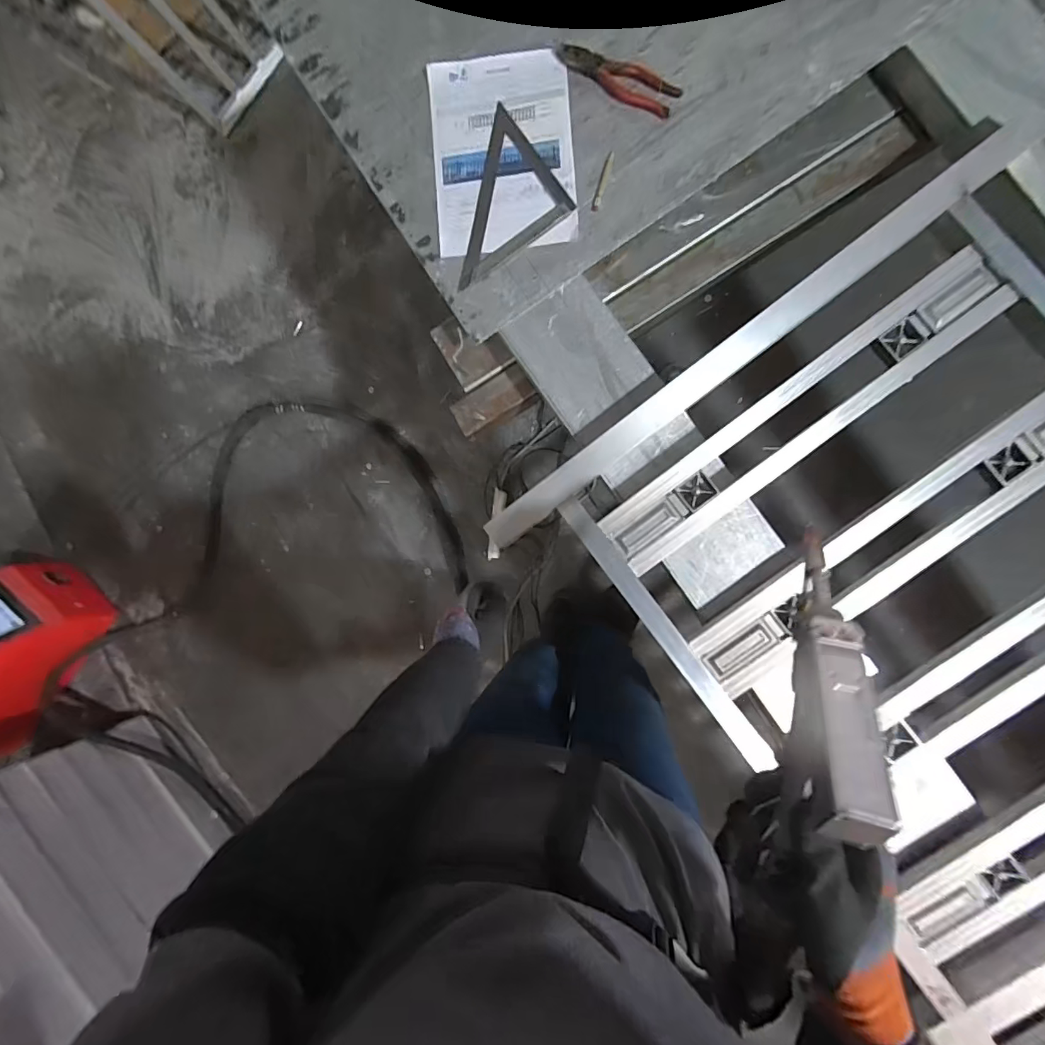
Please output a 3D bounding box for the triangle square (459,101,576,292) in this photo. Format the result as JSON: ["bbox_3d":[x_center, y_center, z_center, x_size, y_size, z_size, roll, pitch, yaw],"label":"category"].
[{"bbox_3d":[0.002,-0.477,0.727,0.139,0.013,0.268,12,90,3],"label":"triangle square"}]

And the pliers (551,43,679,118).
[{"bbox_3d":[0.137,-0.655,0.711,0.190,0.013,0.048,32,94,6],"label":"pliers"}]

